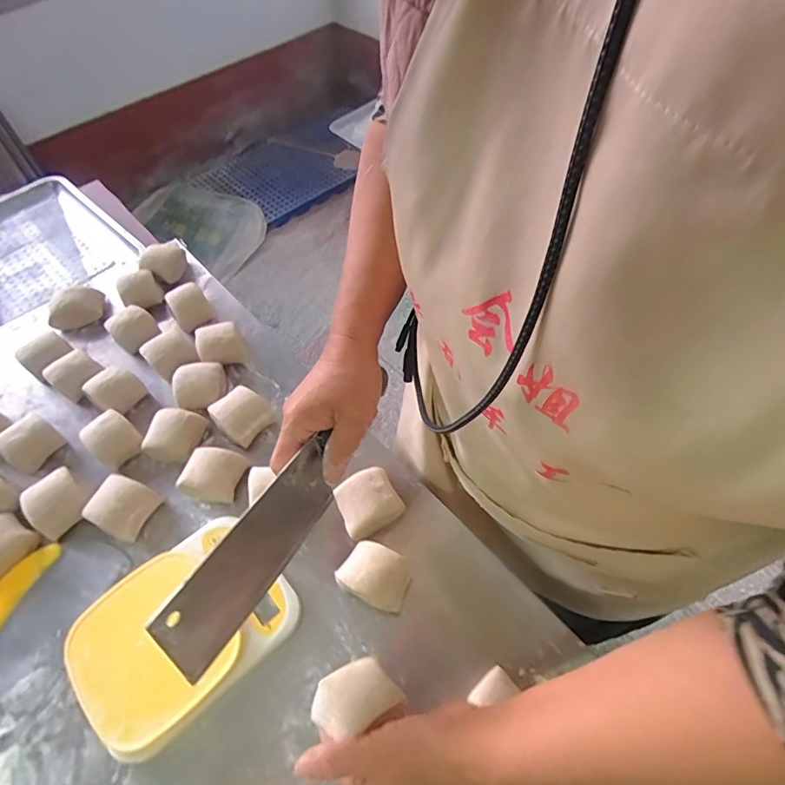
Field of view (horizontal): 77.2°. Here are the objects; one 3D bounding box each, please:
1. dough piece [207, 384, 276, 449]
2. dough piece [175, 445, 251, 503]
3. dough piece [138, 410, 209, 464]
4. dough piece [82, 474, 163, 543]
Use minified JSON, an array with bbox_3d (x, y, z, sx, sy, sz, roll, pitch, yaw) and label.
[{"bbox_3d":[-0.187,0.031,0.618,0.063,0.041,0.061,36,65,23],"label":"dough piece"},{"bbox_3d":[-0.208,0.095,0.570,0.061,0.029,0.059,13,58,10],"label":"dough piece"},{"bbox_3d":[-0.267,0.052,0.601,0.060,0.044,0.059,9,57,8],"label":"dough piece"},{"bbox_3d":[-0.307,0.128,0.557,0.062,0.044,0.060,21,60,15],"label":"dough piece"}]

